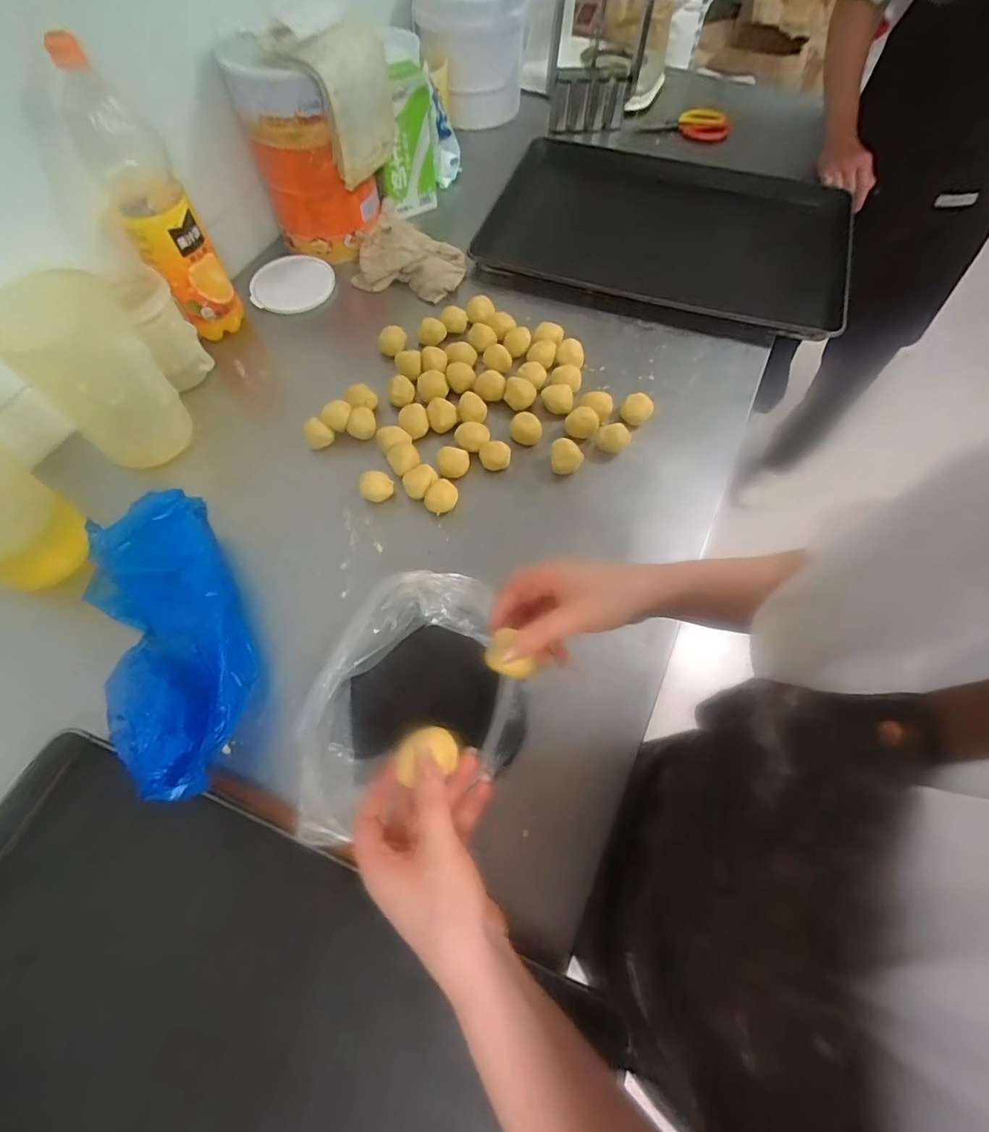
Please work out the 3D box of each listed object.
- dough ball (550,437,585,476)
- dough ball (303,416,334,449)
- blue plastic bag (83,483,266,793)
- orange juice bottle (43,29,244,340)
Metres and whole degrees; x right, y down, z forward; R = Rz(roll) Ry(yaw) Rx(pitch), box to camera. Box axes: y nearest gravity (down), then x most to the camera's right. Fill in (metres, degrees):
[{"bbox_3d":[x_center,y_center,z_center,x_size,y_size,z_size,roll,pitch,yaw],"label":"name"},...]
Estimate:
[{"bbox_3d":[0.094,-0.141,0.687,0.040,0.032,0.036,-2,62,-1],"label":"dough ball"},{"bbox_3d":[-0.236,-0.179,0.701,0.035,0.027,0.035,0,62,0],"label":"dough ball"},{"bbox_3d":[-0.342,0.069,0.559,0.139,0.105,0.366,-28,65,-13],"label":"blue plastic bag"},{"bbox_3d":[-0.435,-0.457,0.684,0.097,0.307,0.094,-26,65,-13],"label":"orange juice bottle"}]

